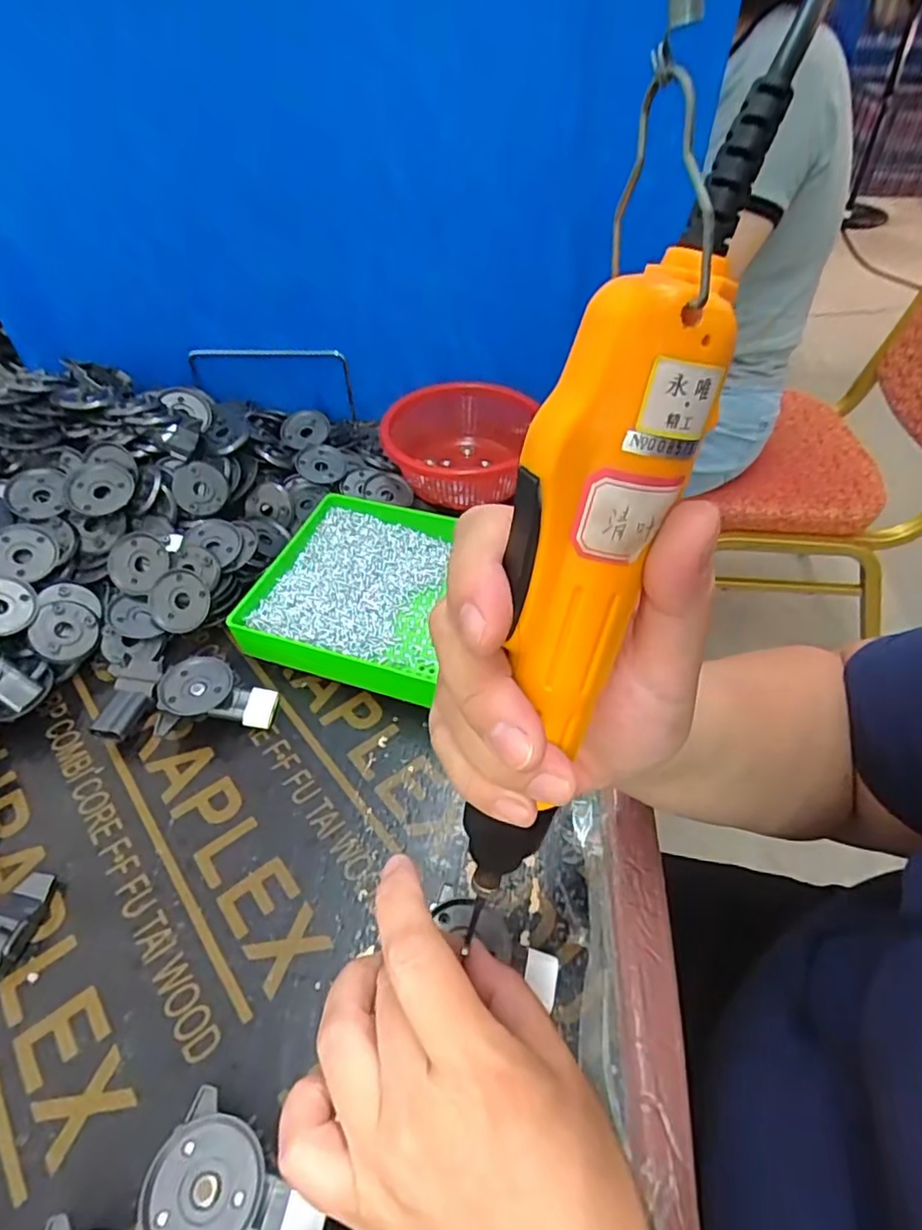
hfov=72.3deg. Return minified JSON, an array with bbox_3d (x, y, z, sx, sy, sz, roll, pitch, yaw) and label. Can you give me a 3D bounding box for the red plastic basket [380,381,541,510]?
[{"bbox_3d":[0.002,-0.149,0.567,0.132,0.061,0.143,-3,48,-3],"label":"red plastic basket"}]

